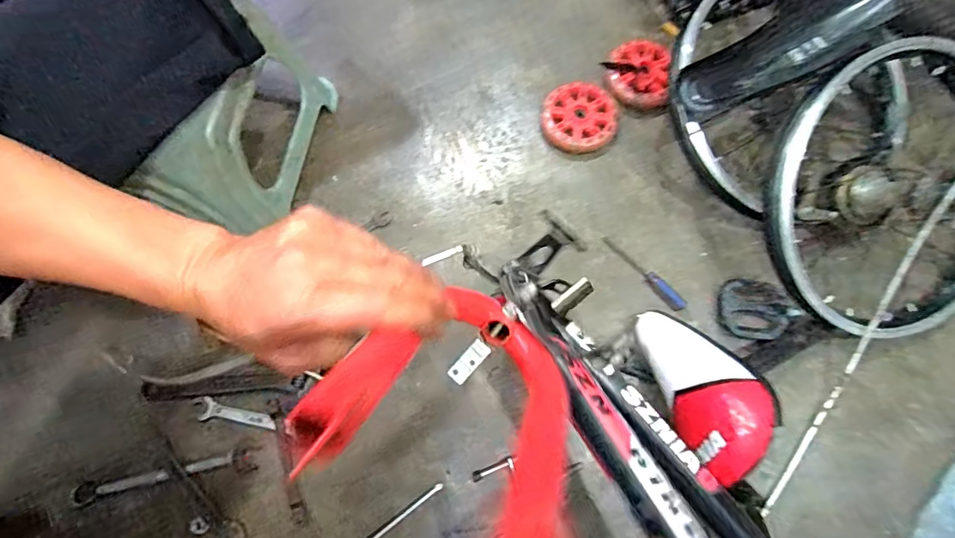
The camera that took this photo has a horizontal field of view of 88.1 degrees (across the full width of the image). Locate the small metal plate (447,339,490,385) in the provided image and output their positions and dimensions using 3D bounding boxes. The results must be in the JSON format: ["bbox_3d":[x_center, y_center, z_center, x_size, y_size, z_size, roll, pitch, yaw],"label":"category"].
[{"bbox_3d":[-0.007,0.075,0.396,0.016,0.004,0.038,41,89,5],"label":"small metal plate"}]

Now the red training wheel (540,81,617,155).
[{"bbox_3d":[0.140,-0.208,0.671,0.095,0.024,0.106,19,76,6],"label":"red training wheel"}]

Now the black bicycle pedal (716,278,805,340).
[{"bbox_3d":[0.333,0.049,0.587,0.085,0.024,0.071,10,76,4],"label":"black bicycle pedal"}]

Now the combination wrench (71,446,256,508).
[{"bbox_3d":[-0.351,0.234,0.553,0.202,0.004,0.026,-13,75,-2],"label":"combination wrench"}]

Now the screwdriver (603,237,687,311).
[{"bbox_3d":[0.209,0.003,0.617,0.018,0.014,0.125,-40,77,-8],"label":"screwdriver"}]

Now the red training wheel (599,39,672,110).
[{"bbox_3d":[0.218,-0.267,0.682,0.089,0.028,0.101,-3,75,1],"label":"red training wheel"}]

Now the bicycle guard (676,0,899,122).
[{"bbox_3d":[0.345,-0.246,0.562,0.259,0.047,0.077,-28,76,-6],"label":"bicycle guard"}]

